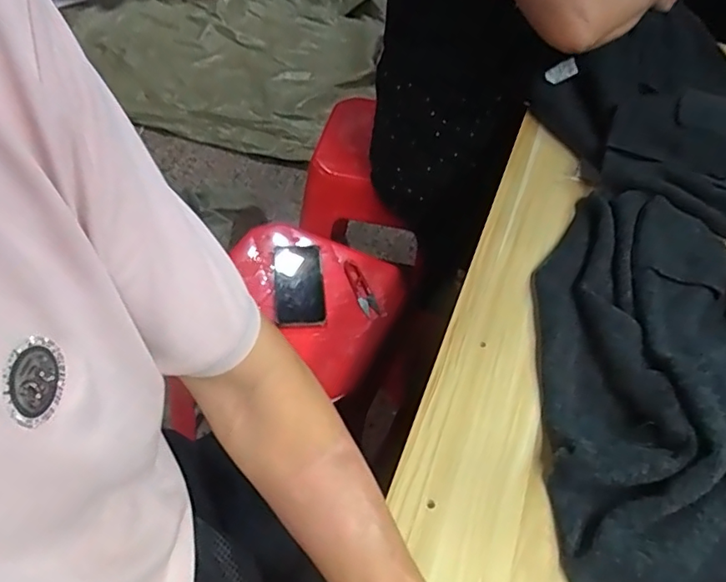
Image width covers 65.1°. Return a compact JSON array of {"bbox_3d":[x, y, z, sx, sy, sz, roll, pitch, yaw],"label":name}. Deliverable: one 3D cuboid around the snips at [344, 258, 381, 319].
[{"bbox_3d":[-0.002,-0.007,0.916,0.028,0.010,0.124,-11,51,-15],"label":"snips"}]

